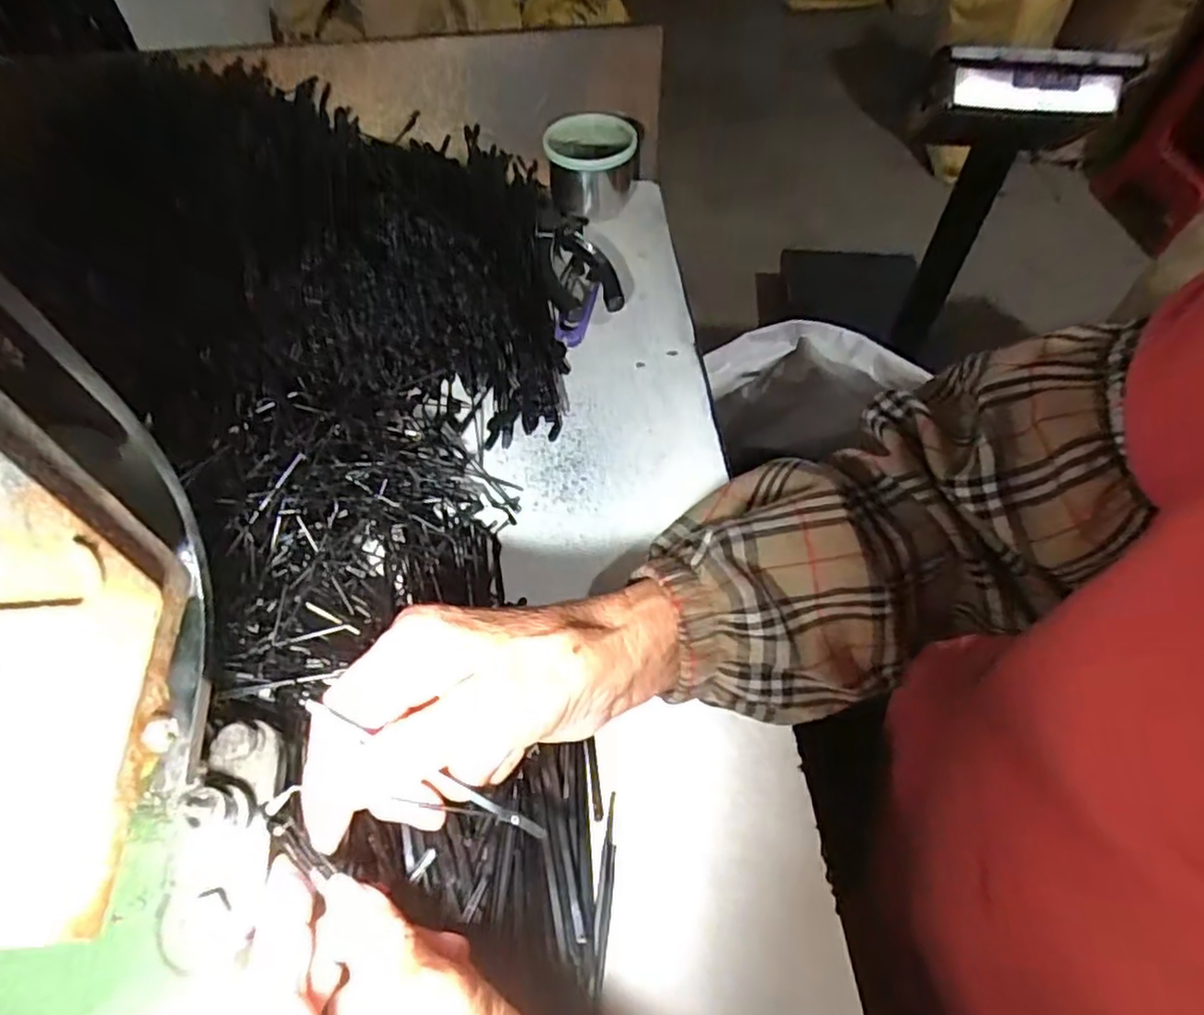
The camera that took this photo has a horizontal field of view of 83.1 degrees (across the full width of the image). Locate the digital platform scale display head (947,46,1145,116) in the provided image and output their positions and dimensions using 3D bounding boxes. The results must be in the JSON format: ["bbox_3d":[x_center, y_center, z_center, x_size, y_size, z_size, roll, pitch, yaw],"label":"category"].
[{"bbox_3d":[0.540,-0.514,0.822,0.224,0.068,0.048,-5,55,-3],"label":"digital platform scale display head"}]

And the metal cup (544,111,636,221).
[{"bbox_3d":[-0.008,-0.261,0.527,0.066,0.057,0.066,0,55,0],"label":"metal cup"}]

